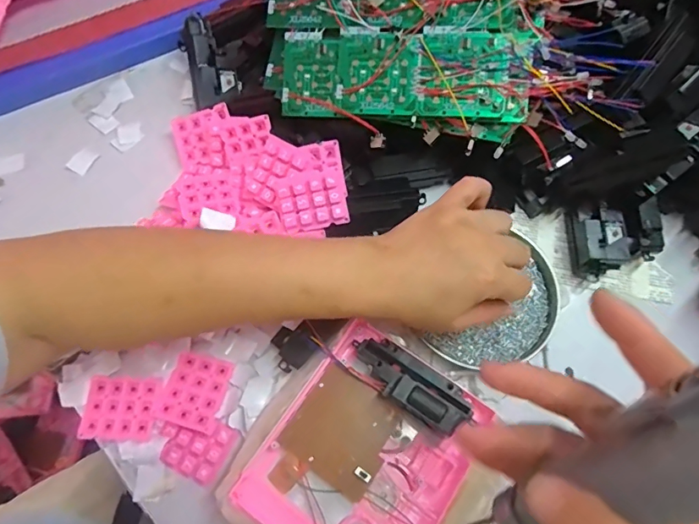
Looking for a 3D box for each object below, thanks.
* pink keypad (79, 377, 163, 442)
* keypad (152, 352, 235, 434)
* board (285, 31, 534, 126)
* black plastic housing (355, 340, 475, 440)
[{"bbox_3d":[-0.188,0.120,0.388,0.059,0.008,0.048,3,70,0],"label":"pink keypad"},{"bbox_3d":[-0.129,0.107,0.394,0.050,0.010,0.057,13,70,4],"label":"keypad"},{"bbox_3d":[0.043,-0.162,0.420,0.216,0.016,0.078,6,98,15],"label":"board"},{"bbox_3d":[0.044,0.089,0.354,0.096,0.019,0.035,36,73,26],"label":"black plastic housing"}]

